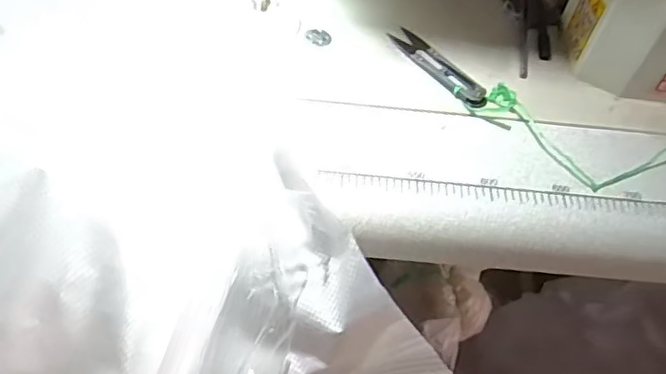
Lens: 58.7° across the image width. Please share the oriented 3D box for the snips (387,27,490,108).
[{"bbox_3d":[0.082,-0.093,0.464,0.022,0.009,0.097,-29,60,-26],"label":"snips"}]

